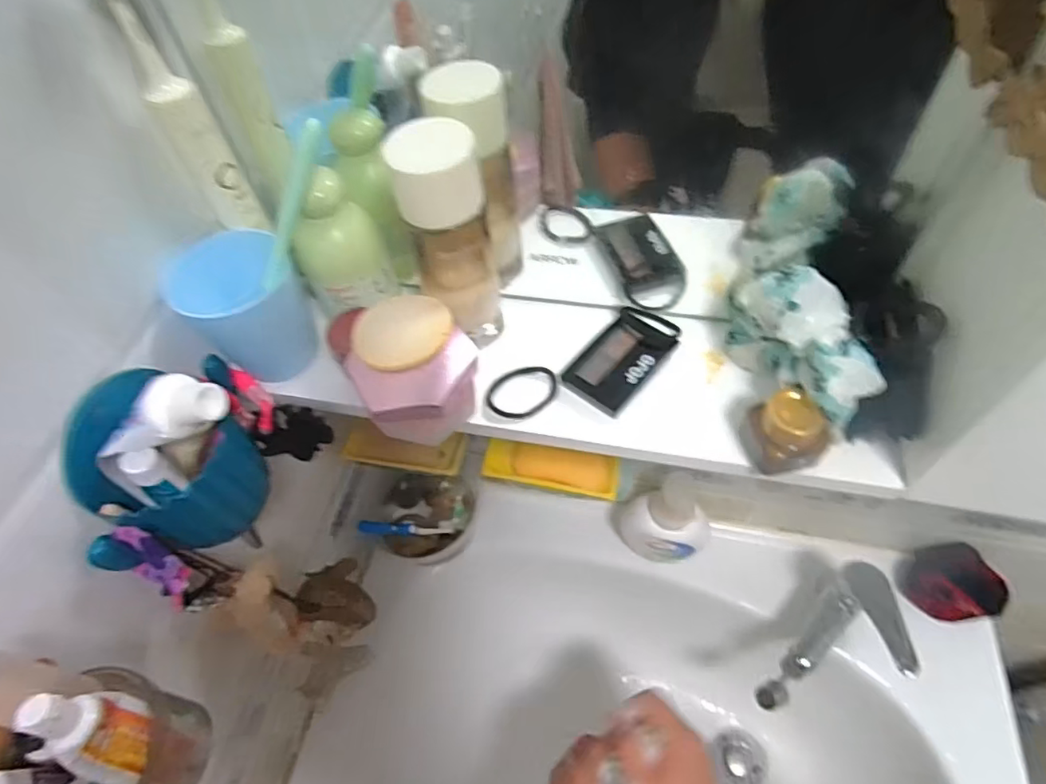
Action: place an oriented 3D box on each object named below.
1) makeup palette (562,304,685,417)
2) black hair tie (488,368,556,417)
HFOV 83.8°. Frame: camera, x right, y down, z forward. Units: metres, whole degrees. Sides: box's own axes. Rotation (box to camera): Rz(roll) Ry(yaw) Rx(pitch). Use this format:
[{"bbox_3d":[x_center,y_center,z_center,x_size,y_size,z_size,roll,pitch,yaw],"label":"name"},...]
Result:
[{"bbox_3d":[0.069,-0.025,0.393,0.049,0.012,0.085,35,64,26],"label":"makeup palette"},{"bbox_3d":[0.000,-0.001,0.391,0.049,0.006,0.035,-32,58,-17],"label":"black hair tie"}]

